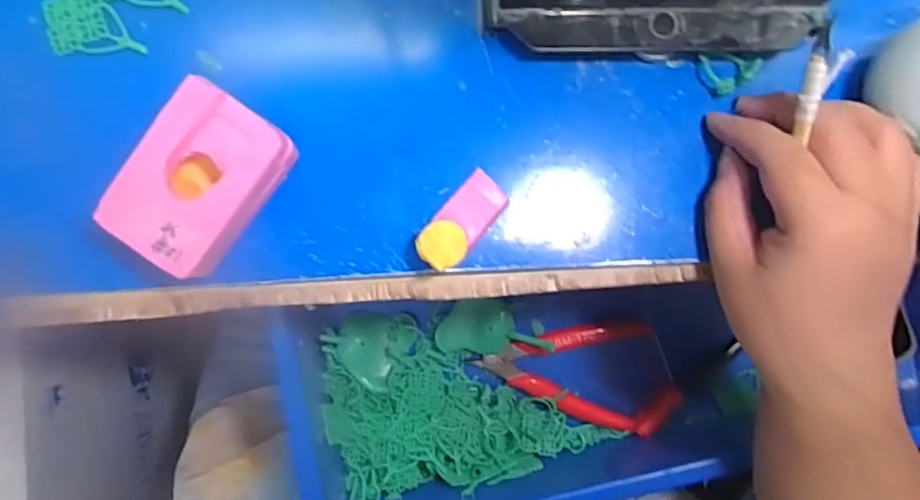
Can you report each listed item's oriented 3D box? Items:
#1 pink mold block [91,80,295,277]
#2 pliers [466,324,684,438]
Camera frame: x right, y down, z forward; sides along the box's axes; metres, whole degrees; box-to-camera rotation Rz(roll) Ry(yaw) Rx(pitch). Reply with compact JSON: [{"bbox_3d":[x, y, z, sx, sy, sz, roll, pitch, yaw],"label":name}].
[{"bbox_3d":[-0.104,-0.026,0.262,0.050,0.036,0.069,34,85,-2],"label":"pink mold block"},{"bbox_3d":[0.085,0.080,0.435,0.143,0.025,0.070,16,86,-4],"label":"pliers"}]

